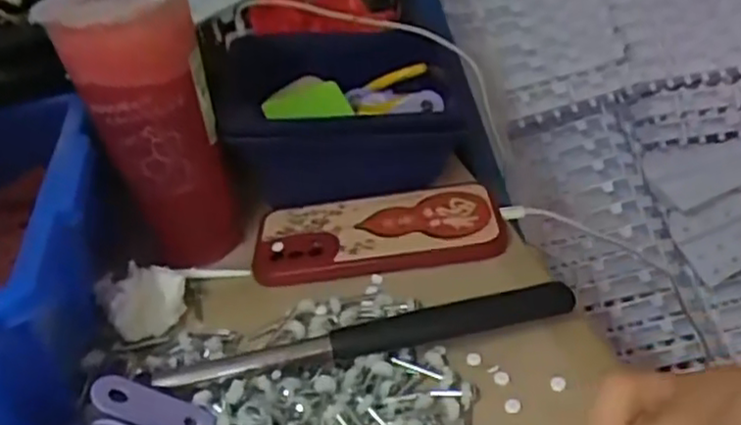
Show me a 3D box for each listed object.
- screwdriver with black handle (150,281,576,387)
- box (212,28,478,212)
[{"bbox_3d":[0.002,0.067,0.357,0.212,0.022,0.018,-11,34,-7],"label":"screwdriver with black handle"},{"bbox_3d":[-0.012,-0.076,0.502,0.171,0.077,0.139,-7,34,-2],"label":"box"}]

